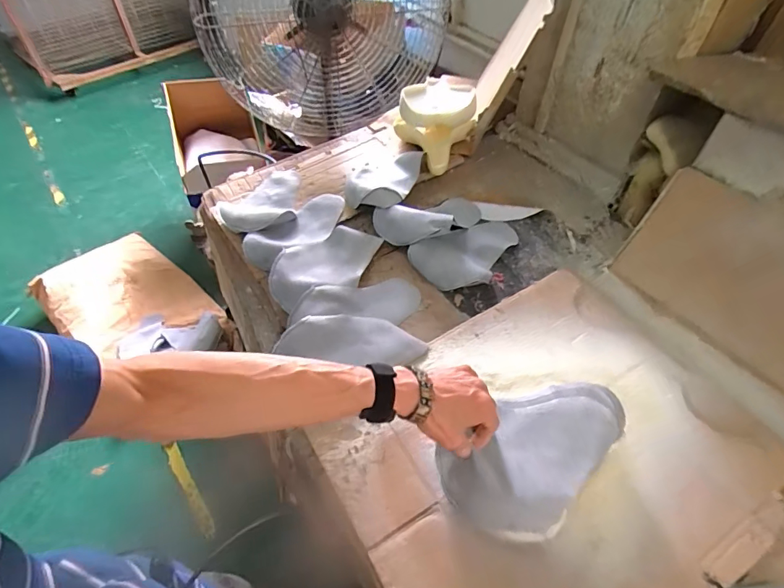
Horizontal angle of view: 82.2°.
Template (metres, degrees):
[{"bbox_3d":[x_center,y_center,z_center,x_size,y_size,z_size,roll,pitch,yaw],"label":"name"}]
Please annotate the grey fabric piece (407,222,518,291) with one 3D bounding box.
[{"bbox_3d":[0.172,-0.093,0.943,0.247,0.032,0.129,-24,54,-20],"label":"grey fabric piece"}]

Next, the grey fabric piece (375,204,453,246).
[{"bbox_3d":[0.038,-0.147,0.957,0.171,0.052,0.076,5,48,23],"label":"grey fabric piece"}]

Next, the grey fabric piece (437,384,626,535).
[{"bbox_3d":[0.201,0.199,0.587,0.295,0.045,0.141,-22,52,-34],"label":"grey fabric piece"}]

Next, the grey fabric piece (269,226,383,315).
[{"bbox_3d":[-0.134,-0.066,0.916,0.252,0.038,0.150,-34,57,-26],"label":"grey fabric piece"}]

